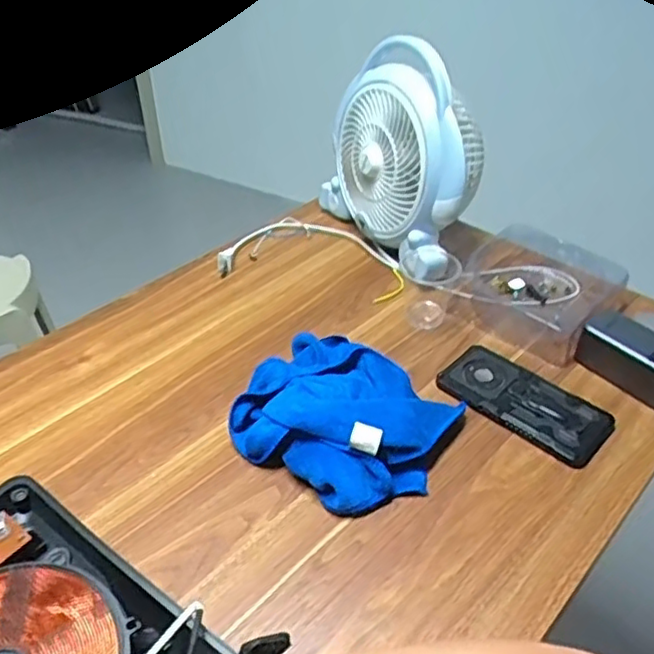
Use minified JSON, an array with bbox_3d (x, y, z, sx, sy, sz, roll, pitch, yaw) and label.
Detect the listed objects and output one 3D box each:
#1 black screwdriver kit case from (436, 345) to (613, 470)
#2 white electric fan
[{"bbox_3d":[0.203,0.073,0.676,0.086,0.021,0.173,-31,48,-34],"label":"black screwdriver kit case"},{"bbox_3d":[0.114,-0.231,0.864,0.127,0.252,0.265,-18,42,-23],"label":"white electric fan"}]

